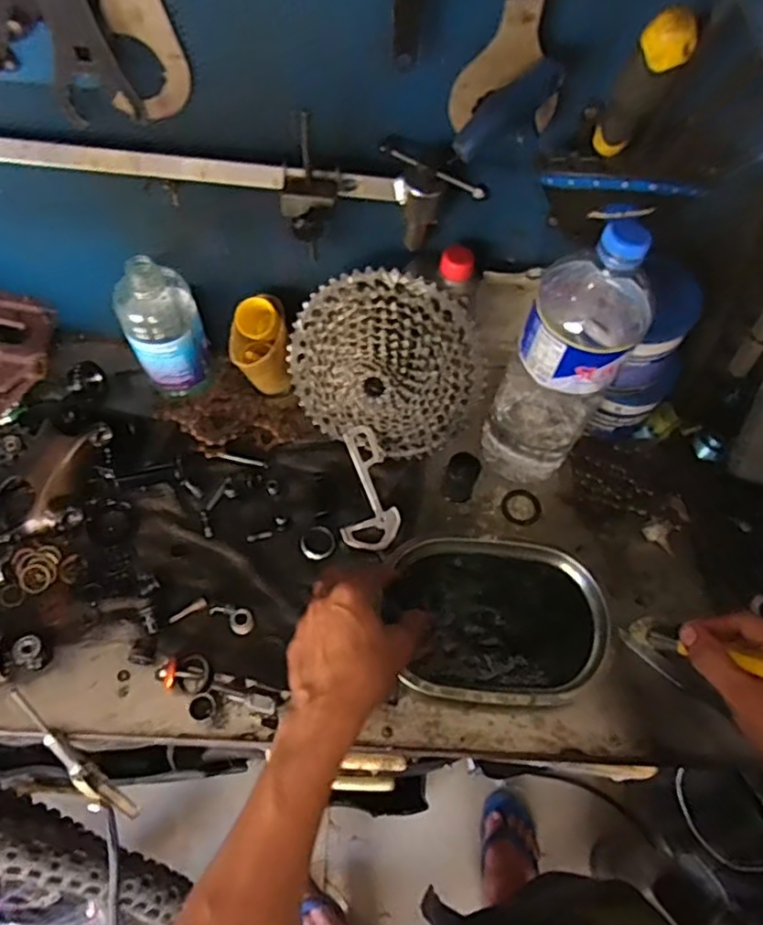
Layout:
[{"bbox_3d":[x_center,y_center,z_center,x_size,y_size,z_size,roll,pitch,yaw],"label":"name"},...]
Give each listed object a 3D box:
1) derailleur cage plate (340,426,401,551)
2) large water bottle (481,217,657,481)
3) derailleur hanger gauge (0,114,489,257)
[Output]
[{"bbox_3d":[-0.018,0.027,0.657,0.058,0.012,0.124,-11,84,-9],"label":"derailleur cage plate"},{"bbox_3d":[0.163,-0.087,0.576,0.090,0.310,0.101,39,67,16],"label":"large water bottle"},{"bbox_3d":[-0.136,-0.222,0.521,0.431,0.109,0.067,1,62,-2],"label":"derailleur hanger gauge"}]

